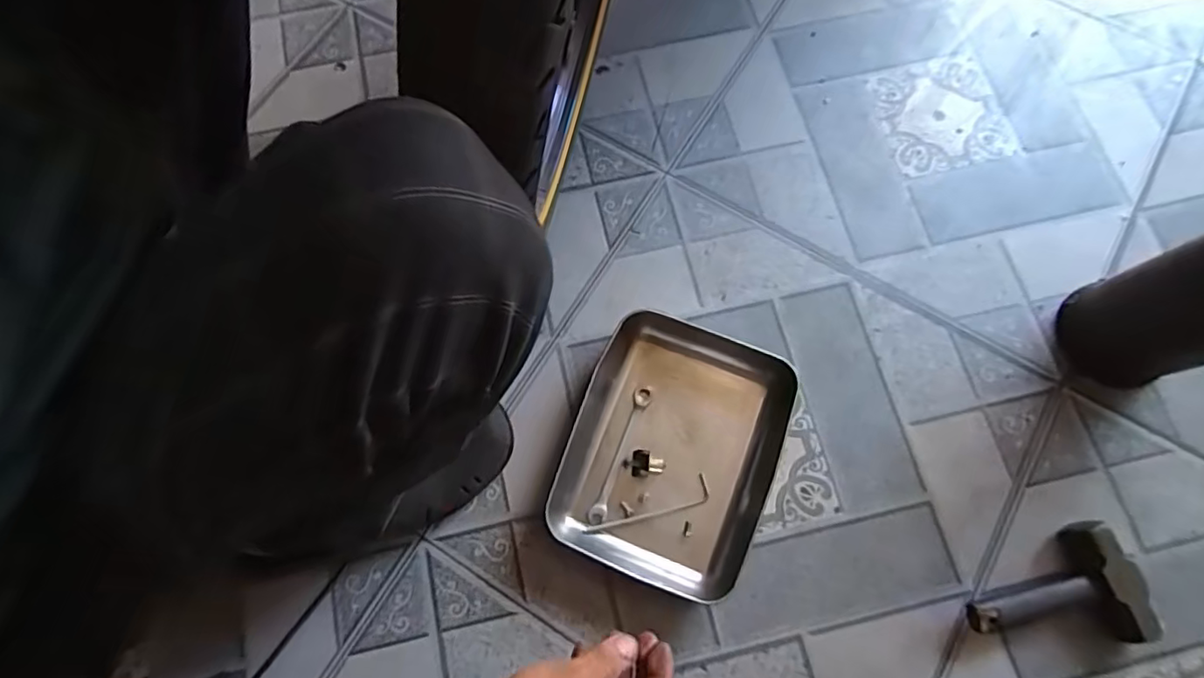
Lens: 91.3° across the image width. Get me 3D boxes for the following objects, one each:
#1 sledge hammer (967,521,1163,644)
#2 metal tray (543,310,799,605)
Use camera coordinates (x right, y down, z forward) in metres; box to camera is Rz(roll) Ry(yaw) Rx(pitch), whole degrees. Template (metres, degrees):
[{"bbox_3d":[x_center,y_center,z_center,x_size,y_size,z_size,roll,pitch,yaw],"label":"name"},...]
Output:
[{"bbox_3d":[0.443,0.253,0.573,0.187,0.040,0.110,-16,74,-4],"label":"sledge hammer"},{"bbox_3d":[0.075,0.116,0.609,0.210,0.045,0.251,21,75,7],"label":"metal tray"}]

